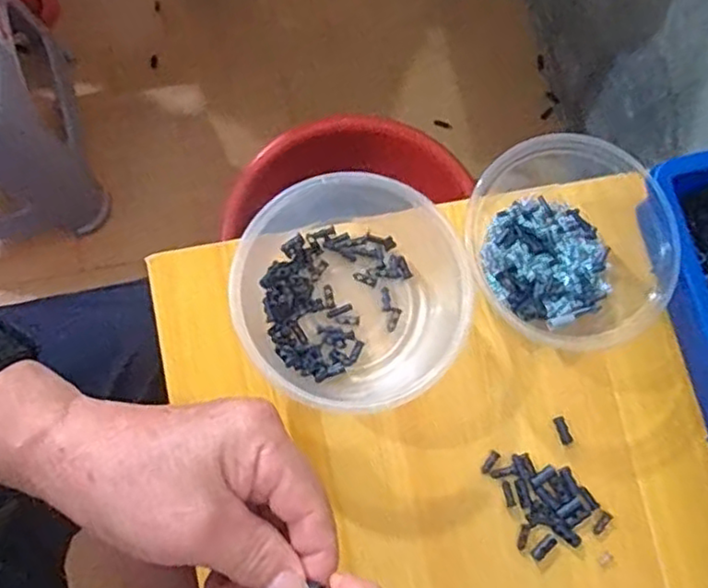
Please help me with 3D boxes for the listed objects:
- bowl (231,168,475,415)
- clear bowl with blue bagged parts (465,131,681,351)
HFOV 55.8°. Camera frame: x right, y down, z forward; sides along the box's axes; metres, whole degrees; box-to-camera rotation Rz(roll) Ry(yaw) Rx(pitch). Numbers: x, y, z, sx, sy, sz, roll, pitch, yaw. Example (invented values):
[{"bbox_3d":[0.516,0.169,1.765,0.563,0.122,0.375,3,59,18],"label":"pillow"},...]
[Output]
[{"bbox_3d":[0.003,-0.001,0.433,0.148,0.059,0.147,1,82,-6],"label":"bowl"},{"bbox_3d":[0.146,-0.032,0.449,0.128,0.053,0.134,-4,80,-5],"label":"clear bowl with blue bagged parts"}]

